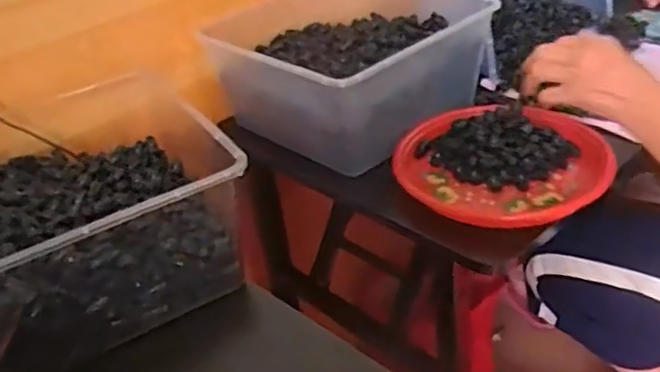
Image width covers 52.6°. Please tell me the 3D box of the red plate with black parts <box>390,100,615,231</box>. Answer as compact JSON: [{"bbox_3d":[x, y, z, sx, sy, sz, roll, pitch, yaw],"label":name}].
[{"bbox_3d":[0.207,-0.029,0.788,0.210,0.041,0.219,-5,34,3],"label":"red plate with black parts"}]

